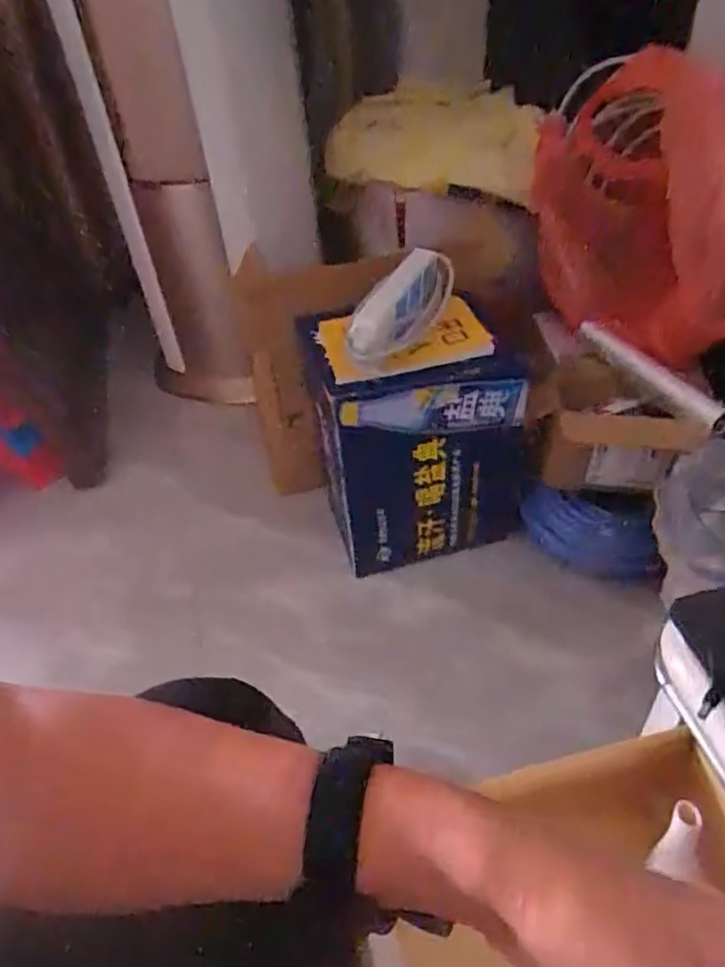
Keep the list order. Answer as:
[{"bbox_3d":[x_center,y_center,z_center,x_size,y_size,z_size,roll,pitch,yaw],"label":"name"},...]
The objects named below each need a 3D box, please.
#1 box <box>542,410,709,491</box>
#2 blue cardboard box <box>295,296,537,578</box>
[{"bbox_3d":[0.343,-0.039,0.876,0.186,0.126,0.041,6,44,14],"label":"box"},{"bbox_3d":[0.078,-0.053,0.924,0.258,0.355,0.177,-15,43,-9],"label":"blue cardboard box"}]

